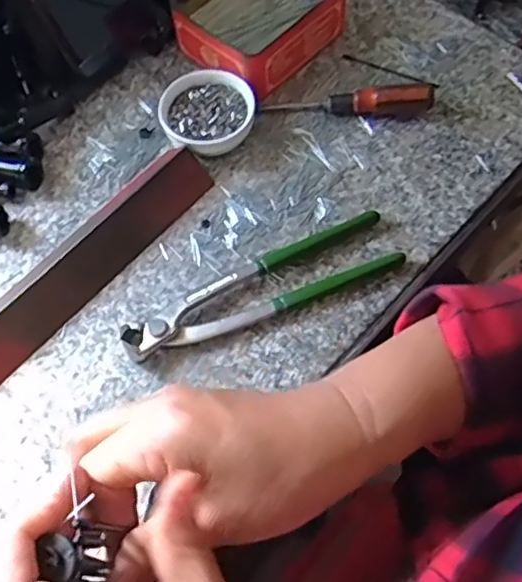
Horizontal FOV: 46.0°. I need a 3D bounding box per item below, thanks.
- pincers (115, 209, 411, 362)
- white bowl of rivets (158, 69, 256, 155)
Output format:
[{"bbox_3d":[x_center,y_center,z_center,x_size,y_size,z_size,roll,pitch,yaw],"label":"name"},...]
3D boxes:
[{"bbox_3d":[0.002,-0.001,0.420,0.194,0.019,0.048,-25,66,-9],"label":"pincers"},{"bbox_3d":[-0.041,-0.136,0.479,0.070,0.028,0.066,-1,64,2],"label":"white bowl of rivets"}]

